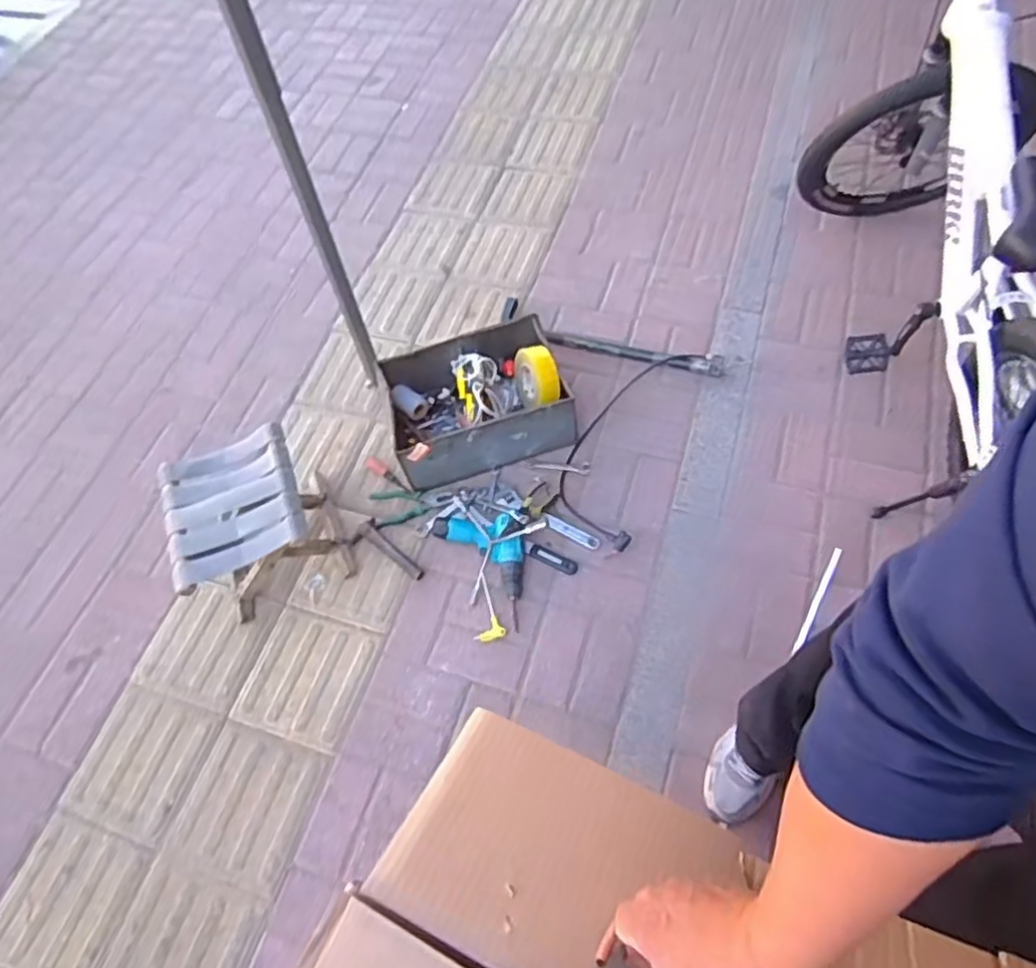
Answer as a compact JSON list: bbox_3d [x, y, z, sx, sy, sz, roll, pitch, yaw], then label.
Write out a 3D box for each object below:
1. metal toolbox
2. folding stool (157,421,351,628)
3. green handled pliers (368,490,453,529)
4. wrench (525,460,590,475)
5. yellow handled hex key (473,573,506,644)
[{"bbox_3d":[-0.101,-0.195,1.578,0.407,0.161,0.287,-17,62,-6],"label":"metal toolbox"},{"bbox_3d":[-0.532,0.089,1.390,0.277,0.279,0.263,-23,63,-10],"label":"folding stool"},{"bbox_3d":[-0.243,0.043,1.553,0.181,0.014,0.087,-16,61,-1],"label":"green handled pliers"},{"bbox_3d":[0.093,-0.042,1.581,0.152,0.007,0.031,4,62,10],"label":"wrench"},{"bbox_3d":[-0.053,0.260,1.423,0.065,0.014,0.144,2,62,9],"label":"yellow handled hex key"}]

